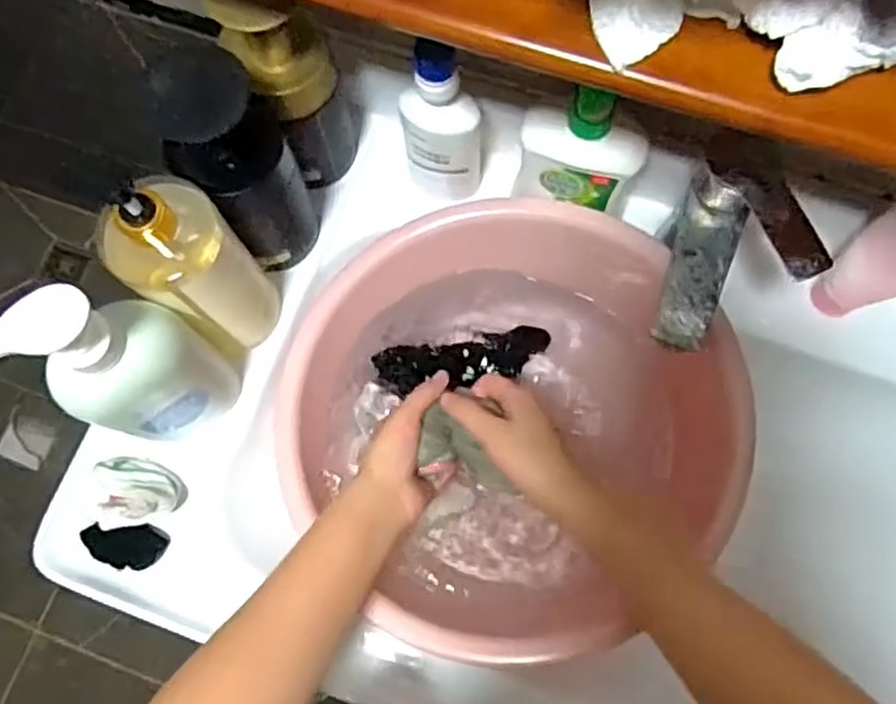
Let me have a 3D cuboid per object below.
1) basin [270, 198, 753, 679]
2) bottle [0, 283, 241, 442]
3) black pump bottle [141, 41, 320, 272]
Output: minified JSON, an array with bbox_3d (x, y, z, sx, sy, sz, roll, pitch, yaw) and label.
[{"bbox_3d":[0.044,0.050,0.551,0.329,0.153,0.330,0,76,2],"label":"basin"},{"bbox_3d":[-0.204,0.014,0.458,0.047,0.216,0.084,34,79,10],"label":"bottle"},{"bbox_3d":[-0.147,-0.130,0.505,0.073,0.205,0.066,-35,77,-7],"label":"black pump bottle"}]

